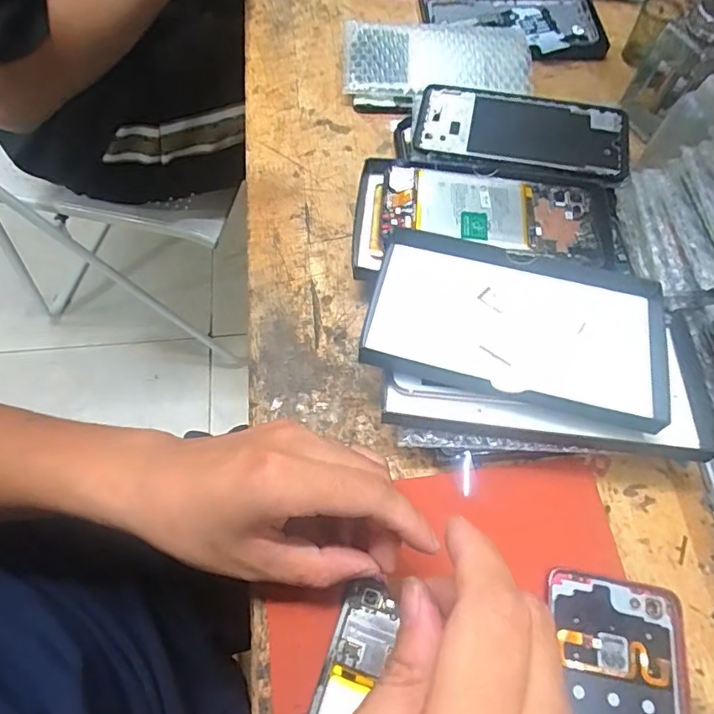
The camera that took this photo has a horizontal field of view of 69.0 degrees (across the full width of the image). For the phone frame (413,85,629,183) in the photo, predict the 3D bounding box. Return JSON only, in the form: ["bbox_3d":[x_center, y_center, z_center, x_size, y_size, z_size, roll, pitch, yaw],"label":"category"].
[{"bbox_3d":[0.131,-0.179,0.411,0.162,0.006,0.072,11,71,3],"label":"phone frame"}]

